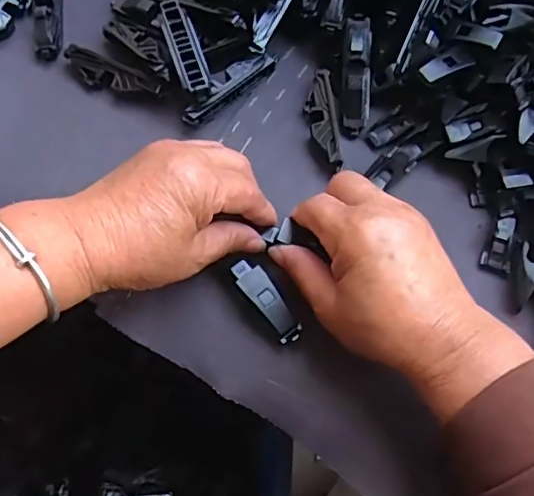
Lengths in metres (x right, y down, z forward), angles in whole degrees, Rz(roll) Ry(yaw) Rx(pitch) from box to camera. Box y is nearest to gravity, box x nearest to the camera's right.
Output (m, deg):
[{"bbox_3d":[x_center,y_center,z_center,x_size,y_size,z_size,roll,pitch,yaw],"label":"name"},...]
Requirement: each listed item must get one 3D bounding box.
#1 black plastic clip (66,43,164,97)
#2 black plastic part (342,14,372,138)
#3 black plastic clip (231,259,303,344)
[{"bbox_3d":[-0.109,-0.118,0.397,0.075,0.021,0.019,29,68,9],"label":"black plastic clip"},{"bbox_3d":[0.062,-0.119,0.384,0.019,0.016,0.082,2,90,-2],"label":"black plastic part"},{"bbox_3d":[0.000,0.031,0.330,0.017,0.011,0.055,-37,87,-17],"label":"black plastic clip"}]

